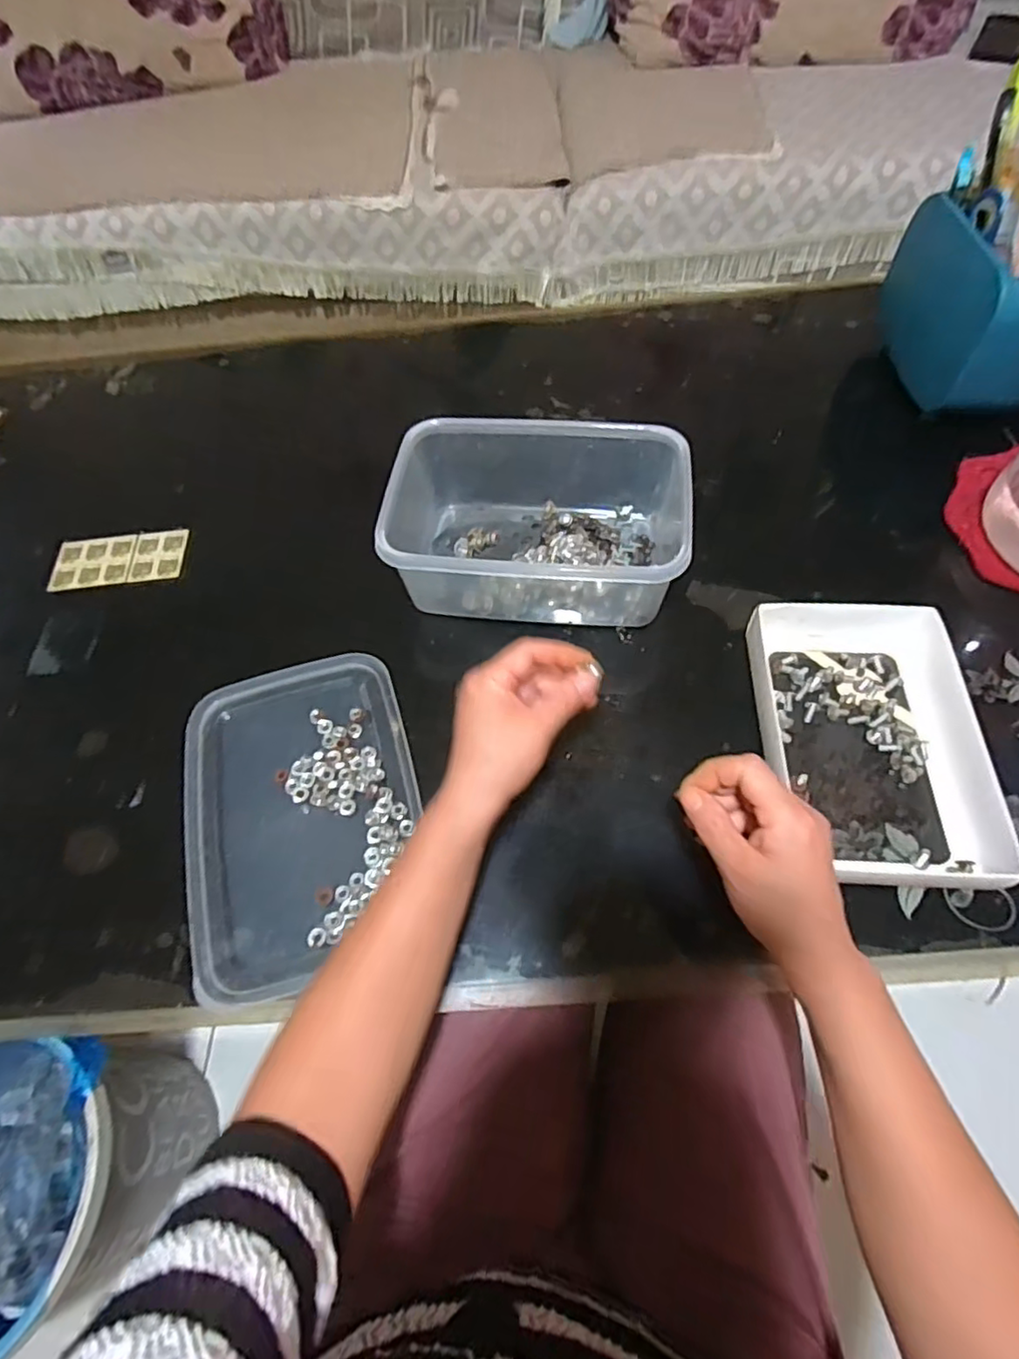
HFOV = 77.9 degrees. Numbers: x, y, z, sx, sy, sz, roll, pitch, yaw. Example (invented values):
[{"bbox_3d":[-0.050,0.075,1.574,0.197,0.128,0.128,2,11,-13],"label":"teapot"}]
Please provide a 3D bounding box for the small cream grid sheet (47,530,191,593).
[{"bbox_3d":[-0.380,-0.119,0.619,0.120,0.006,0.061,-8,63,-7],"label":"small cream grid sheet"}]

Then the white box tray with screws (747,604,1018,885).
[{"bbox_3d":[0.261,0.038,0.465,0.139,0.041,0.217,0,61,3],"label":"white box tray with screws"}]

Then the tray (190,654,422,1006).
[{"bbox_3d":[-0.153,0.092,0.466,0.163,0.009,0.237,-16,61,-6],"label":"tray"}]

